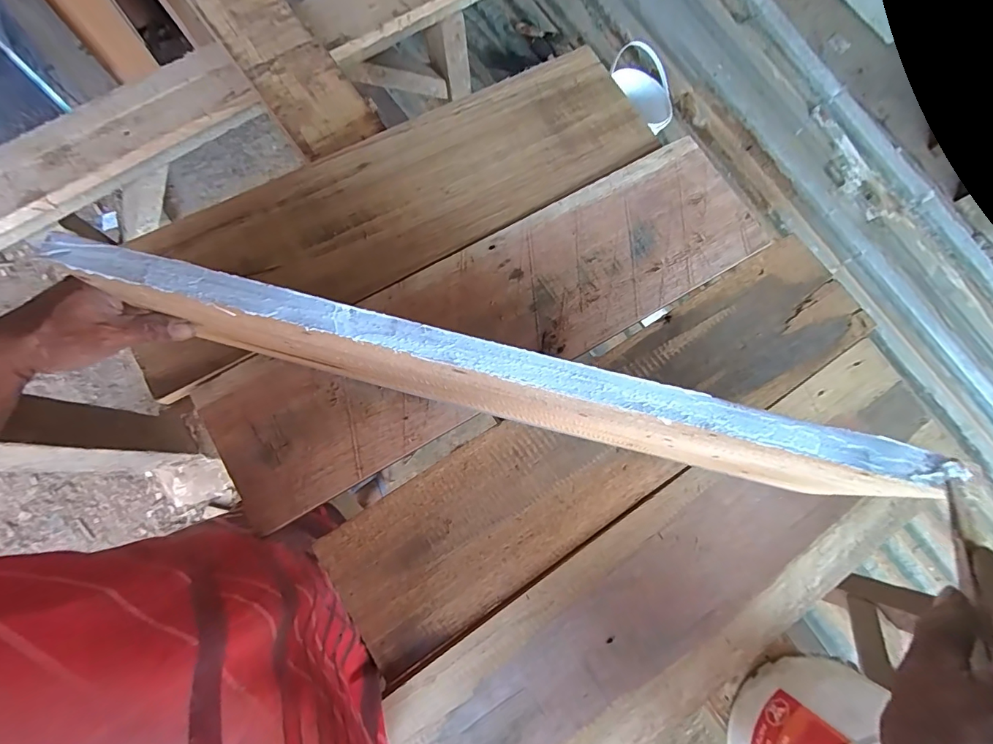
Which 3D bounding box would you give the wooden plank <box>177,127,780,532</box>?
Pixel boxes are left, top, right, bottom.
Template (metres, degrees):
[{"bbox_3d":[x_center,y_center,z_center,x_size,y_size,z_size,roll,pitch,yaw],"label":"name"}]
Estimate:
[{"bbox_3d":[0.003,-0.067,0.504,0.650,0.012,0.174,-29,79,-8],"label":"wooden plank"}]

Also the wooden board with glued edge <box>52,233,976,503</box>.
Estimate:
[{"bbox_3d":[0.002,0.007,0.362,0.619,0.135,0.028,15,77,-1],"label":"wooden board with glued edge"}]

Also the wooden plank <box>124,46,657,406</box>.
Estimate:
[{"bbox_3d":[-0.115,-0.207,0.531,0.641,0.024,0.183,-30,80,-8],"label":"wooden plank"}]

